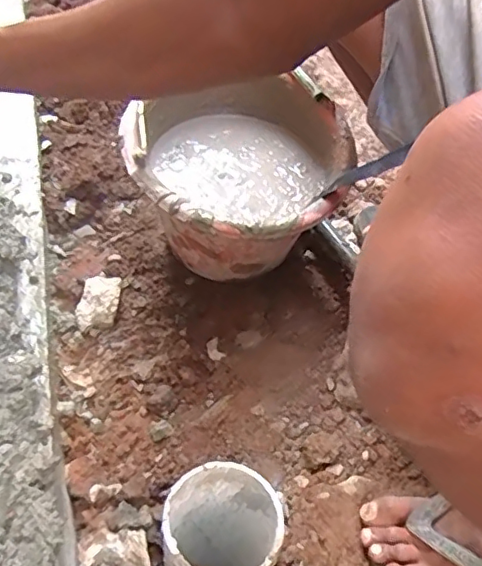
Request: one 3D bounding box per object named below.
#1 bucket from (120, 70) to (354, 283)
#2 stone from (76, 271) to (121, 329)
[{"bbox_3d":[-0.005,-0.121,0.763,0.269,0.194,0.287,2,48,-2],"label":"bucket"},{"bbox_3d":[-0.187,0.027,0.766,0.047,0.039,0.081,3,48,-2],"label":"stone"}]

